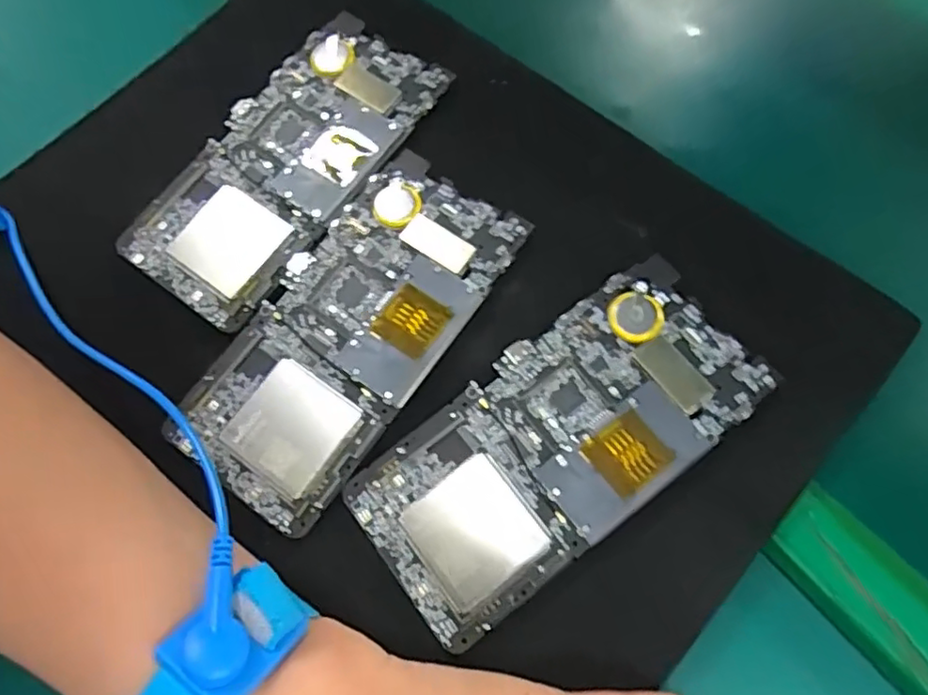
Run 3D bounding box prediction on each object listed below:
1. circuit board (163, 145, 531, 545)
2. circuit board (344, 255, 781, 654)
[{"bbox_3d":[-0.046,-0.008,0.255,0.069,0.007,0.149,34,74,14],"label":"circuit board"},{"bbox_3d":[0.035,0.035,0.239,0.150,0.012,0.074,-35,72,-10],"label":"circuit board"}]

